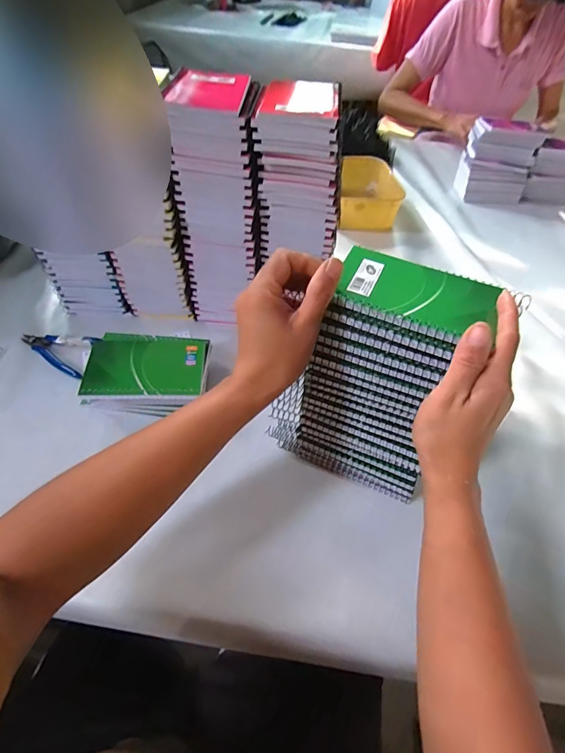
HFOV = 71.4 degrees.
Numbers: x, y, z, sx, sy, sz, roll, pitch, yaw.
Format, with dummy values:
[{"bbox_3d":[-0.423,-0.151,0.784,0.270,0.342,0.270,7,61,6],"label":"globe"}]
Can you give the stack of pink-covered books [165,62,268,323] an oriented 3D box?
[{"bbox_3d":[-0.083,-0.214,0.533,0.110,0.293,0.132,-3,51,-6],"label":"stack of pink-covered books"}]

